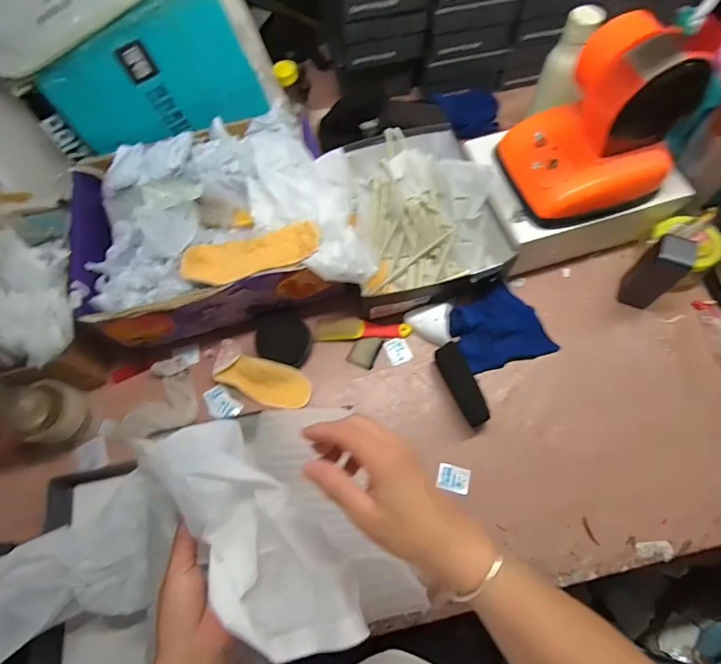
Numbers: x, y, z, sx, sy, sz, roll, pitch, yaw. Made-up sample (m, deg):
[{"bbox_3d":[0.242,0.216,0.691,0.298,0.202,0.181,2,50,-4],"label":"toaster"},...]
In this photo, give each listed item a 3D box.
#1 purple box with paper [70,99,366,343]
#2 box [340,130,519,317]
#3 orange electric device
[{"bbox_3d":[-0.230,-0.176,0.695,0.440,0.177,0.328,-12,67,-2],"label":"purple box with paper"},{"bbox_3d":[0.108,-0.206,0.736,0.256,0.101,0.331,-9,67,-1],"label":"box"},{"bbox_3d":[0.331,-0.293,0.585,0.197,0.190,0.175,-19,68,-5],"label":"orange electric device"}]

